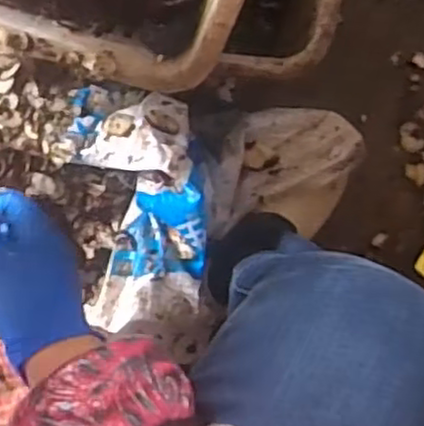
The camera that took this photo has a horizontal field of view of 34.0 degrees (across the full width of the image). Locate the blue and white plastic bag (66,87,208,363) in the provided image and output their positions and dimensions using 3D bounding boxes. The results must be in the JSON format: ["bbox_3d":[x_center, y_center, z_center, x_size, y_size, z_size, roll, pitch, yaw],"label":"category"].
[{"bbox_3d":[-0.067,-0.004,0.634,0.115,0.080,0.221,-6,92,-6],"label":"blue and white plastic bag"}]

